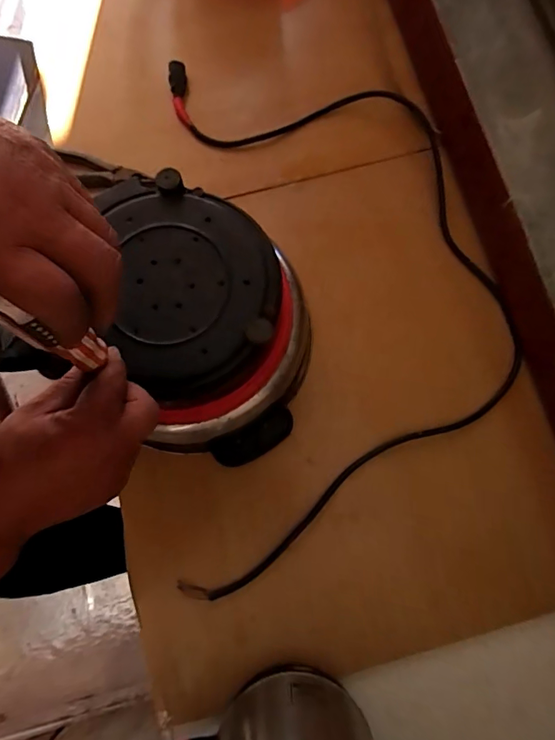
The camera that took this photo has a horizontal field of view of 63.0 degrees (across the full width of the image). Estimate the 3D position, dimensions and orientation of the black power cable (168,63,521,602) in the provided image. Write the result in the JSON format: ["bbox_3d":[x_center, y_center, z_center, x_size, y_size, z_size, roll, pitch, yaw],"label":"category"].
[{"bbox_3d":[0.083,-0.094,0.575,0.425,0.020,0.697,-4,78,-1],"label":"black power cable"}]

